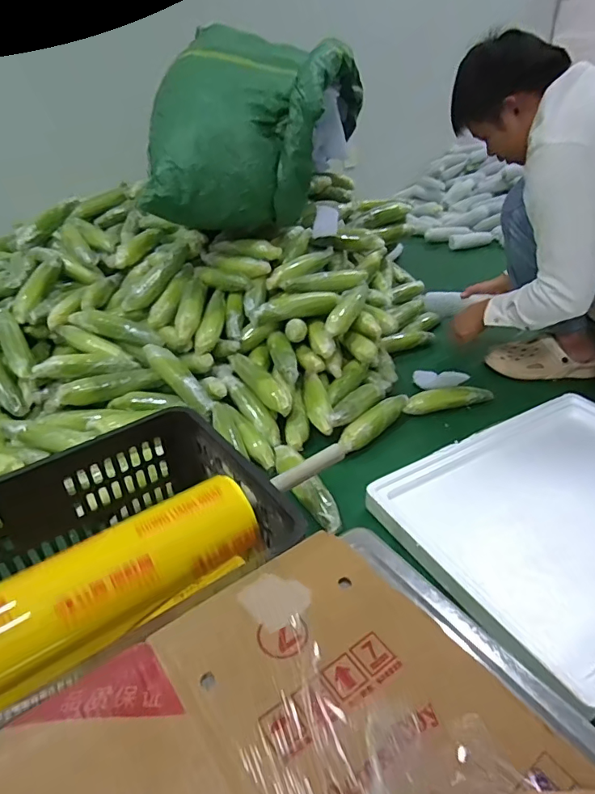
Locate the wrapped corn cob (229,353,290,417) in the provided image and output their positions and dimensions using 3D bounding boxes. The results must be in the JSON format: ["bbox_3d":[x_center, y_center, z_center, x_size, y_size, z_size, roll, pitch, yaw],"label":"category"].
[{"bbox_3d":[-0.080,-0.034,1.119,0.054,0.052,0.212,-23,52,-32],"label":"wrapped corn cob"}]

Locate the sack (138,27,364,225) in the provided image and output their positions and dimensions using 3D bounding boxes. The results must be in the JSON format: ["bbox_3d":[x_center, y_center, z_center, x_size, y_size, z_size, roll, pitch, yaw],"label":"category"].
[{"bbox_3d":[-0.084,-0.683,1.247,0.399,0.398,0.573,6,35,13],"label":"sack"}]

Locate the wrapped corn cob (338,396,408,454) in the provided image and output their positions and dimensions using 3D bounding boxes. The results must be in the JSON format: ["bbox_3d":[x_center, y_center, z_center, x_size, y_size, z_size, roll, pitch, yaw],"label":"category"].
[{"bbox_3d":[0.168,0.055,1.079,0.046,0.050,0.218,25,43,35],"label":"wrapped corn cob"}]

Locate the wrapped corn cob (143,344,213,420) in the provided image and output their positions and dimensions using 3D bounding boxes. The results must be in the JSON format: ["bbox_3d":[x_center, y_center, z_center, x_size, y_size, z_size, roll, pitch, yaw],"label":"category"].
[{"bbox_3d":[-0.265,-0.045,1.084,0.043,0.044,0.244,-29,63,-38],"label":"wrapped corn cob"}]

